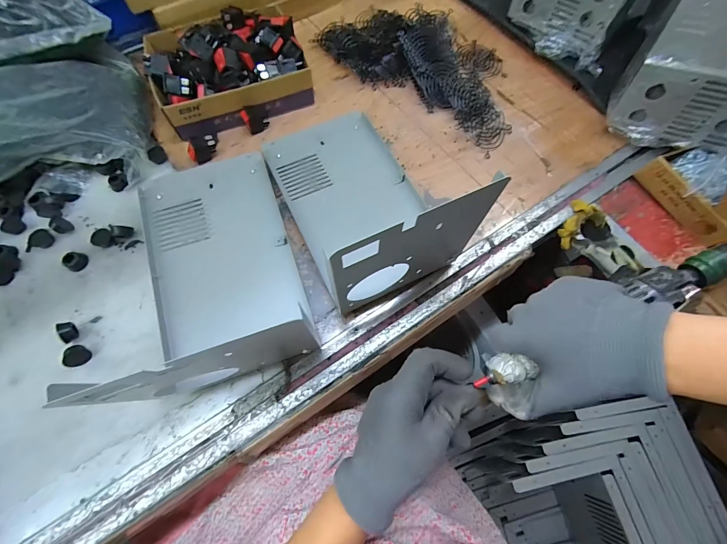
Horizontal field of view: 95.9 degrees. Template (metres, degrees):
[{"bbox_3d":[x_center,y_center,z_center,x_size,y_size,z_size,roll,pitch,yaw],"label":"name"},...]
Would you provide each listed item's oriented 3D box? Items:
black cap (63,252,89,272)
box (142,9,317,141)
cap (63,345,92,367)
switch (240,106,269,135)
[{"bbox_3d":[-0.352,-0.013,0.401,0.020,0.014,0.022,0,69,0],"label":"black cap"},{"bbox_3d":[-0.198,-0.303,0.476,0.210,0.081,0.180,-23,70,-9],"label":"box"},{"bbox_3d":[-0.312,0.092,0.358,0.016,0.021,0.023,5,69,2],"label":"cap"},{"bbox_3d":[-0.156,-0.221,0.472,0.032,0.035,0.020,-20,70,-8],"label":"switch"}]

